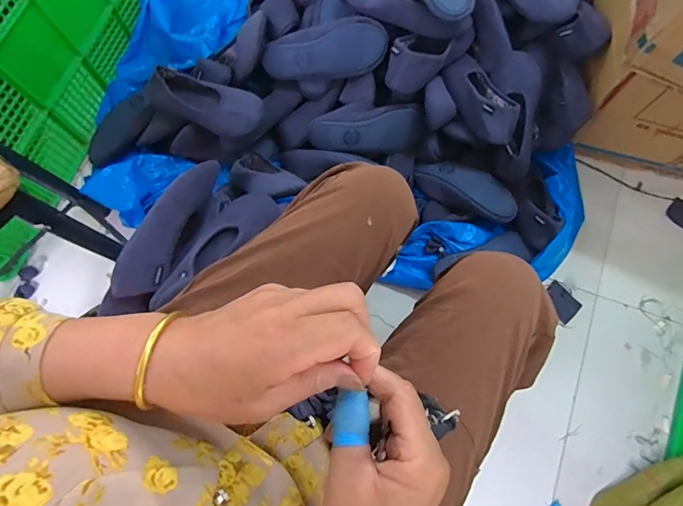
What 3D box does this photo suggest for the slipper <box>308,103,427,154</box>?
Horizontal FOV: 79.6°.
[{"bbox_3d":[0.053,-0.259,0.863,0.236,0.099,0.048,-4,32,-3],"label":"slipper"}]

